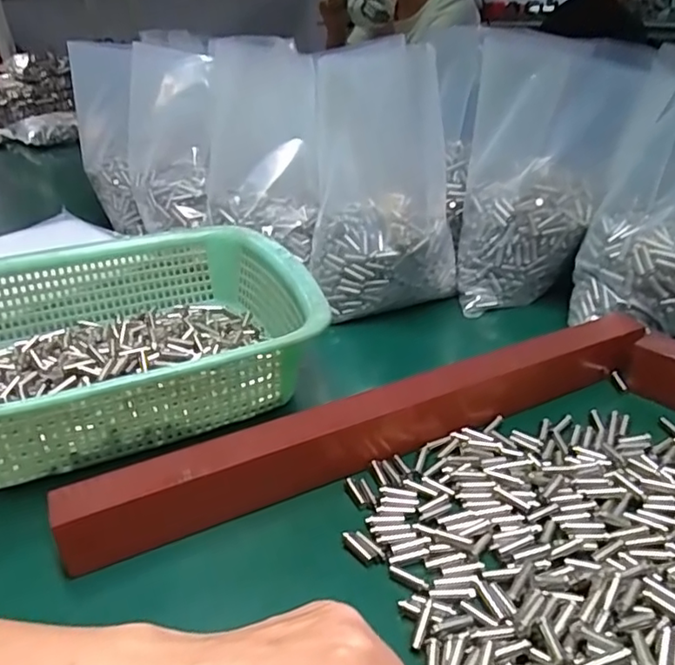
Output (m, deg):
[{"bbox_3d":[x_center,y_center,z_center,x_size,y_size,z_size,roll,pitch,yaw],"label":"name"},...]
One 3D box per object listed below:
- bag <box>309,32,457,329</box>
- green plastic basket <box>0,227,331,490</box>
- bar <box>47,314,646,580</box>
[{"bbox_3d":[0.040,-0.126,0.514,0.123,0.201,0.102,1,31,8],"label":"bag"},{"bbox_3d":[-0.168,0.004,0.419,0.289,0.076,0.218,-16,33,-20],"label":"green plastic basket"},{"bbox_3d":[0.033,0.054,0.361,0.376,0.038,0.030,-16,33,-19],"label":"bar"}]

